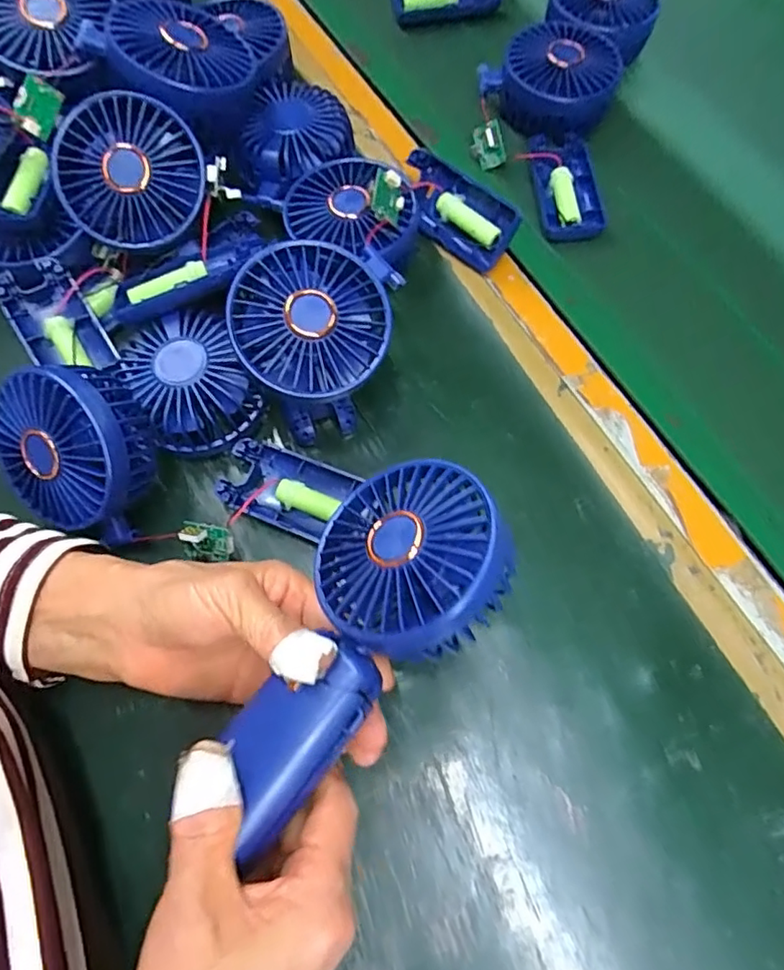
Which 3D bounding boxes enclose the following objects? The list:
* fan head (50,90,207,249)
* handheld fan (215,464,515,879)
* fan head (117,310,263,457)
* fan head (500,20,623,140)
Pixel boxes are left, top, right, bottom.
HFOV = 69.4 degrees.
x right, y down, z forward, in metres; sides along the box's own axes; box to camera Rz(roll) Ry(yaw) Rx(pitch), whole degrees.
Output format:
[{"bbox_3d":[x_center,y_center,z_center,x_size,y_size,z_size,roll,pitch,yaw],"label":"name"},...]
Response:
[{"bbox_3d":[-0.154,-0.185,0.342,0.081,0.034,0.082,-16,99,-1],"label":"fan head"},{"bbox_3d":[-0.015,0.061,0.249,0.158,0.040,0.083,-48,46,-5],"label":"handheld fan"},{"bbox_3d":[-0.120,-0.062,0.337,0.072,0.033,0.078,-24,72,-8],"label":"fan head"},{"bbox_3d":[0.129,-0.313,0.434,0.083,0.035,0.083,0,70,1],"label":"fan head"}]

